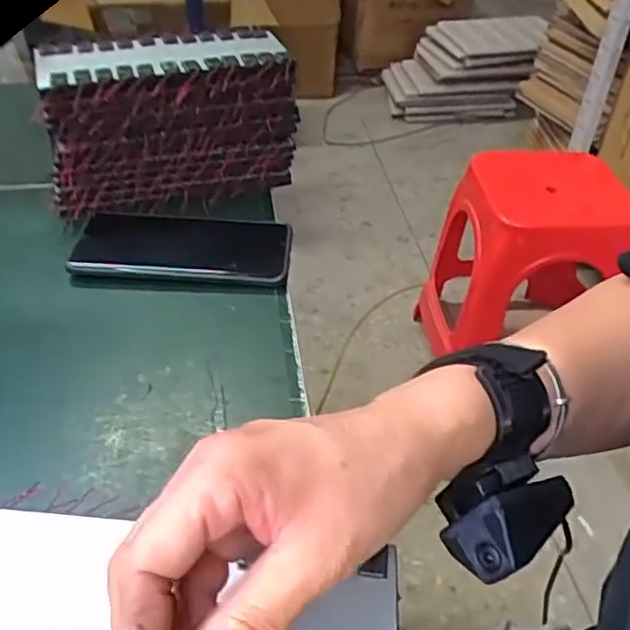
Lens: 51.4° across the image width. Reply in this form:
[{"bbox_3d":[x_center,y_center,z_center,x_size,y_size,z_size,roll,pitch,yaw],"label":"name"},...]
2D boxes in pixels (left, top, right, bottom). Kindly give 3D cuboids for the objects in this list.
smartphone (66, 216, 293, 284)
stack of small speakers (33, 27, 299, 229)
[{"bbox_3d":[-0.101,-0.051,0.511,0.162,0.013,0.075,-1,43,-1],"label":"smartphone"},{"bbox_3d":[-0.124,-0.167,0.561,0.199,0.114,0.082,-15,45,-16],"label":"stack of small speakers"}]

